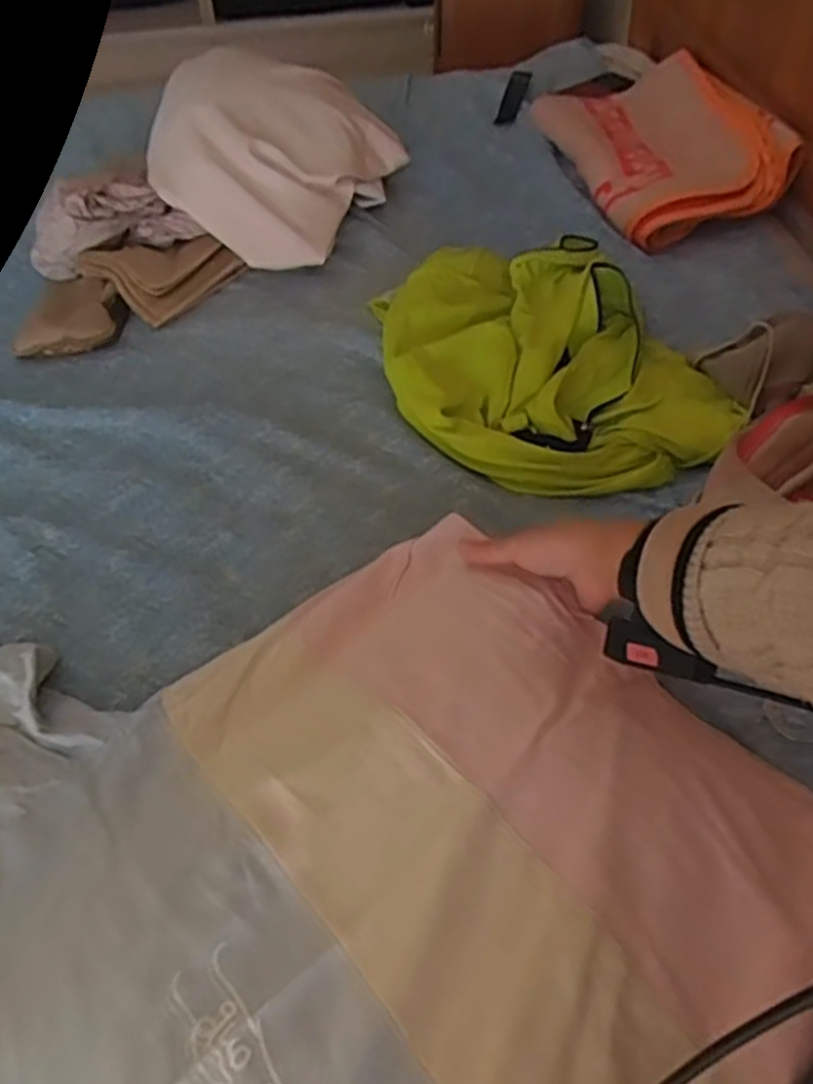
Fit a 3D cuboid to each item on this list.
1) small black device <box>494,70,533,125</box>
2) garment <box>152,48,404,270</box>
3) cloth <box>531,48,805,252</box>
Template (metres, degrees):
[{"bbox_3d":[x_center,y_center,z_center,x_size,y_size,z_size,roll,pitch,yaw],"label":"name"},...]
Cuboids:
[{"bbox_3d":[0.173,-0.721,1.239,0.032,0.011,0.181,15,61,7],"label":"small black device"},{"bbox_3d":[-0.182,-0.486,0.985,0.257,0.174,0.265,20,56,17],"label":"garment"},{"bbox_3d":[0.339,-0.539,1.023,0.236,0.067,0.386,-26,50,9],"label":"cloth"}]

